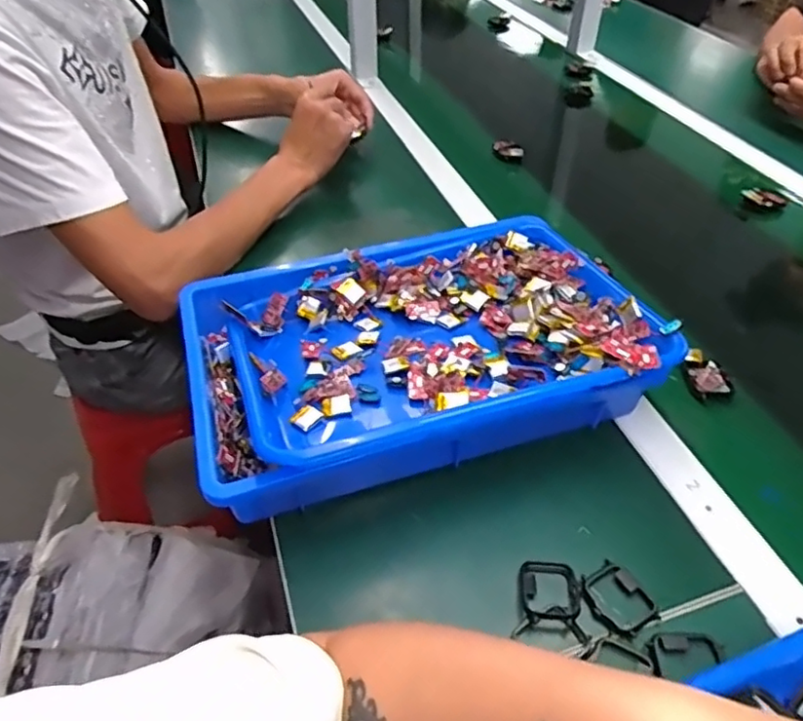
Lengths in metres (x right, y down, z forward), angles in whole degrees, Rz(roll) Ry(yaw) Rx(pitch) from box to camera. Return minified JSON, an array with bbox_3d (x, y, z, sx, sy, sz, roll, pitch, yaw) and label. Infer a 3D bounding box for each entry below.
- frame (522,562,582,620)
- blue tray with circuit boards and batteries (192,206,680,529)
[{"bbox_3d":[0.101,0.153,0.417,0.038,0.006,0.040,4,44,3],"label":"frame"},{"bbox_3d":[0.004,-0.028,0.538,0.352,0.092,0.286,-12,46,-13],"label":"blue tray with circuit boards and batteries"}]

